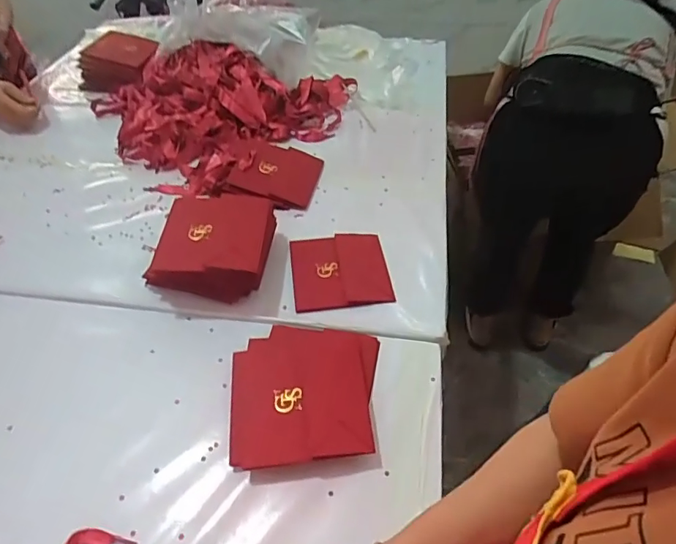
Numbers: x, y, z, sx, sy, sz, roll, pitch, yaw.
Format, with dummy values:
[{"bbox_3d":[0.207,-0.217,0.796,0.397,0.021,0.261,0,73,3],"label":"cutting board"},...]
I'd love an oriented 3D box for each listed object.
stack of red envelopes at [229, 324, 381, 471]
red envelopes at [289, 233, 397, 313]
[{"bbox_3d":[-0.042,0.136,0.568,0.169,0.042,0.183,0,46,1],"label":"stack of red envelopes"},{"bbox_3d":[0.003,-0.003,0.709,0.137,0.010,0.140,-6,46,-4],"label":"red envelopes"}]

